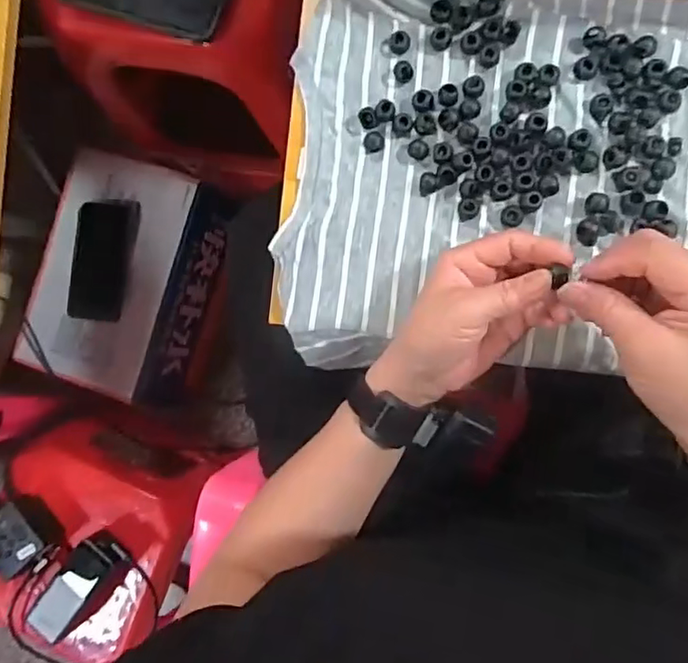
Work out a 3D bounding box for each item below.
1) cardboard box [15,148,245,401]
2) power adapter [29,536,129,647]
[{"bbox_3d":[-0.316,-0.077,0.925,0.217,0.167,0.325,18,92,8],"label":"cardboard box"},{"bbox_3d":[-0.322,0.306,0.722,0.053,0.028,0.124,37,77,7],"label":"power adapter"}]

